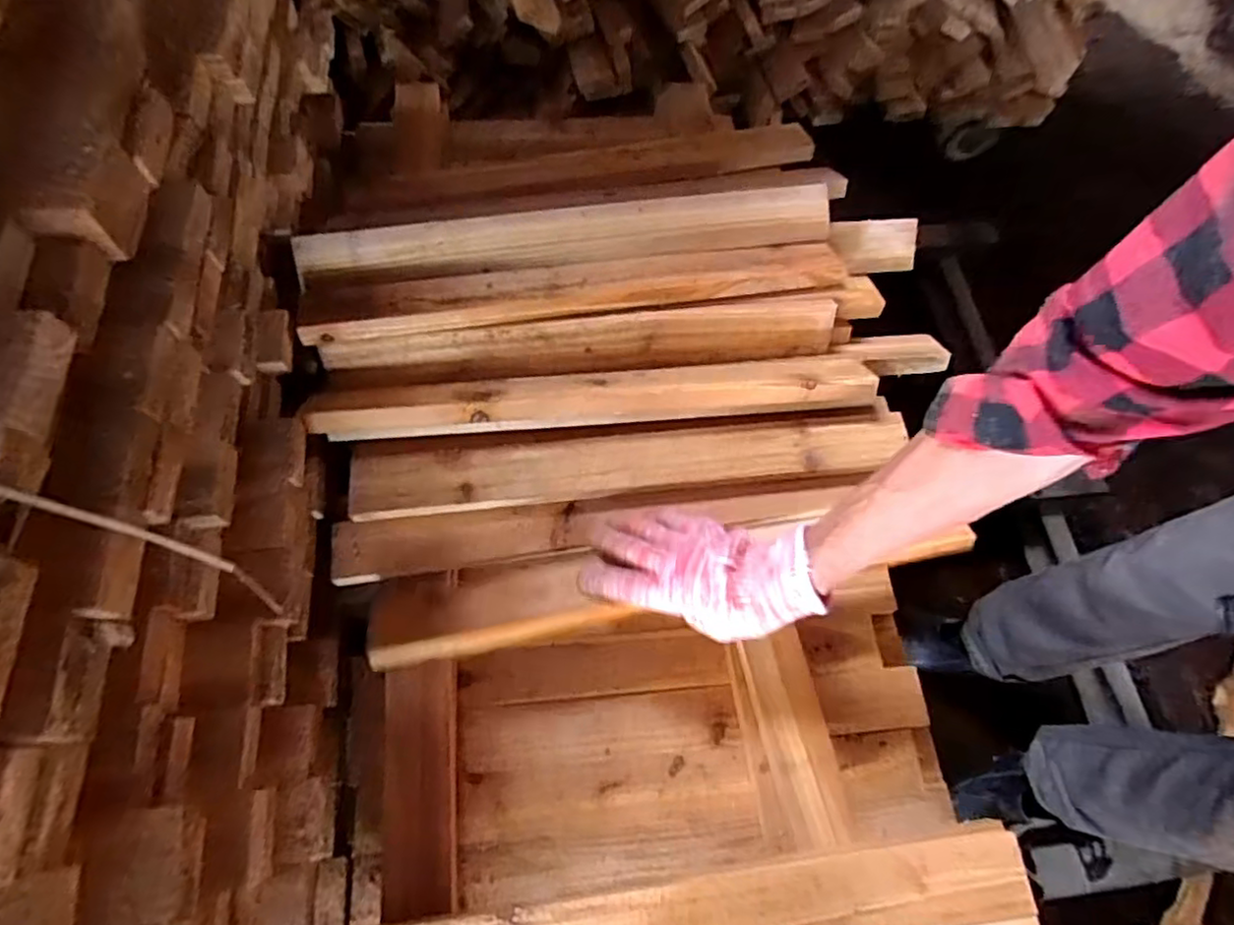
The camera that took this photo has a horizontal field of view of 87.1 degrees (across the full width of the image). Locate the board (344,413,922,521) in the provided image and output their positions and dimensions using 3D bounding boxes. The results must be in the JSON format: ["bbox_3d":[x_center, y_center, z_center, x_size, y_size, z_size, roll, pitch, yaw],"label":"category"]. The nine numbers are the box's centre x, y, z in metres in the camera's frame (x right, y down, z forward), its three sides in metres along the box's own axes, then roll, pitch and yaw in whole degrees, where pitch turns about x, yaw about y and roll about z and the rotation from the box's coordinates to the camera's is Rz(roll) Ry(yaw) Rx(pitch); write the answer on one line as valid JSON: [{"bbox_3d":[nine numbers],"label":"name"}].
[{"bbox_3d":[0.018,-0.002,0.588,0.491,0.015,0.060,-5,66,-6],"label":"board"}]

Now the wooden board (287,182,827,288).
[{"bbox_3d":[-0.037,-0.217,0.610,0.497,0.009,0.049,-8,101,-8],"label":"wooden board"}]

